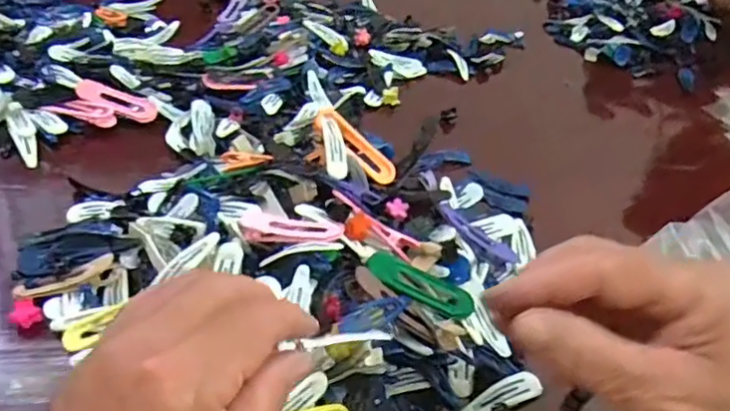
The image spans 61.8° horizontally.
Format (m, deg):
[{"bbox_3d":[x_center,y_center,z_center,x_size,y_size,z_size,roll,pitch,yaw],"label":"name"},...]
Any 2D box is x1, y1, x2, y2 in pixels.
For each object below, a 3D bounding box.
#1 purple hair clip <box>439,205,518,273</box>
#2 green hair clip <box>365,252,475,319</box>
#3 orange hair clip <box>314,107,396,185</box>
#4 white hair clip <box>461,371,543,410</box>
[{"bbox_3d":[0.065,0.017,0.357,0.053,0.010,0.018,39,40,-10],"label":"purple hair clip"},{"bbox_3d":[0.028,0.041,0.310,0.057,0.004,0.017,25,67,6],"label":"green hair clip"},{"bbox_3d":[-0.005,-0.036,0.363,0.058,0.007,0.018,45,45,-3],"label":"orange hair clip"},{"bbox_3d":[0.066,0.092,0.296,0.040,0.004,0.014,-22,45,-4],"label":"white hair clip"}]

